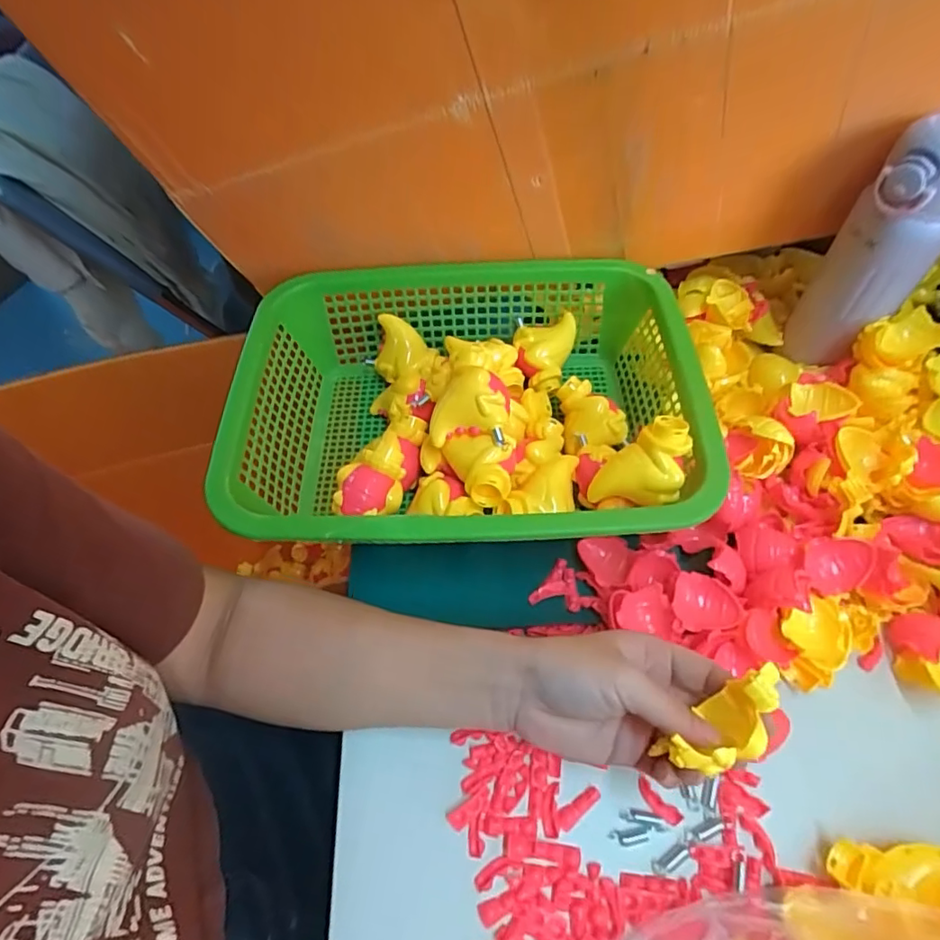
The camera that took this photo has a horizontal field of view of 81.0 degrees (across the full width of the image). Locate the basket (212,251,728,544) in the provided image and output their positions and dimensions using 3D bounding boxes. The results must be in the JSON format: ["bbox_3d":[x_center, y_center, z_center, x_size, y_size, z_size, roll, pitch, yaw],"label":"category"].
[{"bbox_3d":[-0.001,-0.047,0.452,0.339,0.098,0.266,-3,57,1],"label":"basket"}]

